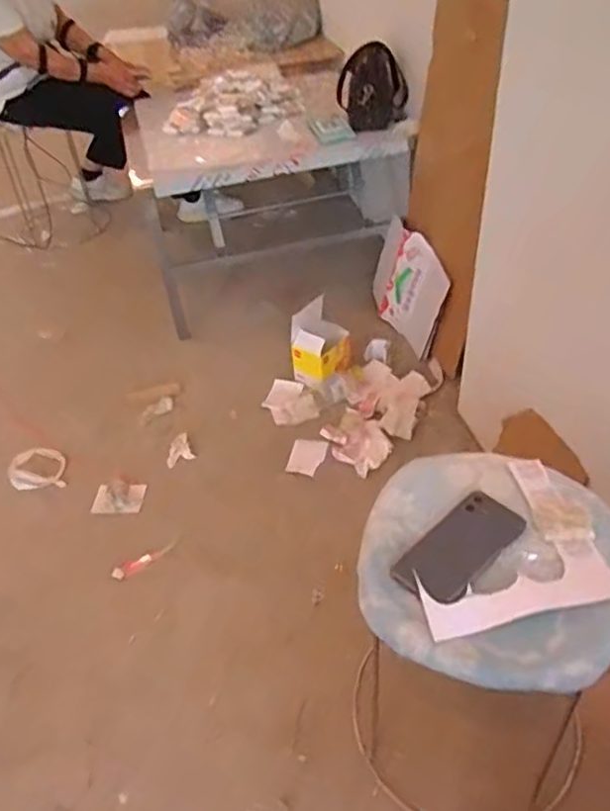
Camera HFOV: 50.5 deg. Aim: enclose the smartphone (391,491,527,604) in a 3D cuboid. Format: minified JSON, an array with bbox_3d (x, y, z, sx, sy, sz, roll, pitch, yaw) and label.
[{"bbox_3d":[0.179,0.163,0.745,0.164,0.016,0.077,-34,48,-29],"label":"smartphone"}]

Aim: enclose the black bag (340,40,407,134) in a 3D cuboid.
[{"bbox_3d":[0.177,-0.833,1.687,0.182,0.171,0.156,1,41,7],"label":"black bag"}]

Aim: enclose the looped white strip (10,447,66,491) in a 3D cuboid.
[{"bbox_3d":[-0.614,0.144,1.488,0.117,0.027,0.131,-11,41,-6],"label":"looped white strip"}]

